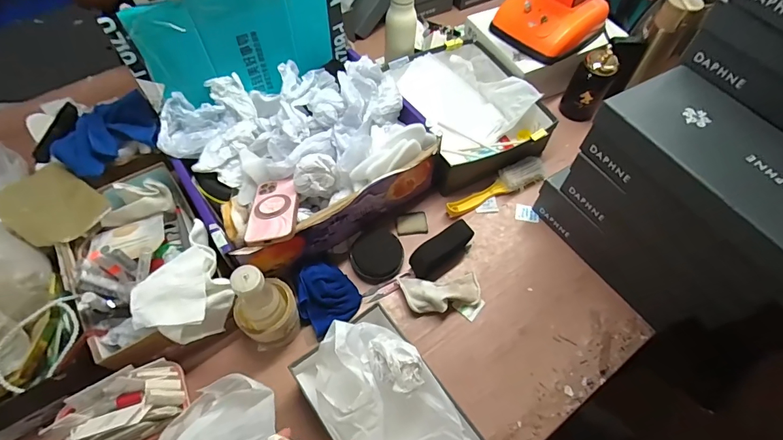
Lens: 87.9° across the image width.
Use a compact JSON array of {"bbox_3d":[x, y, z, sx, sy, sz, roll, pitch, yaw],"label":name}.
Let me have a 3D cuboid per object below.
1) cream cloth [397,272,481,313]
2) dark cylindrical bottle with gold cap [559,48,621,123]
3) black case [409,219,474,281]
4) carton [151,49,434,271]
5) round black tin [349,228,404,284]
[{"bbox_3d":[0.084,0.123,0.690,0.139,0.040,0.071,-4,59,-4],"label":"cream cloth"},{"bbox_3d":[0.415,-0.279,0.858,0.072,0.142,0.069,0,59,-1],"label":"dark cylindrical bottle with gold cap"},{"bbox_3d":[0.091,0.057,0.721,0.121,0.045,0.054,-35,66,-20],"label":"black case"},{"bbox_3d":[-0.153,-0.120,0.707,0.382,0.170,0.295,-31,64,-18],"label":"carton"},{"bbox_3d":[-0.024,0.065,0.718,0.090,0.039,0.083,0,59,-1],"label":"round black tin"}]

